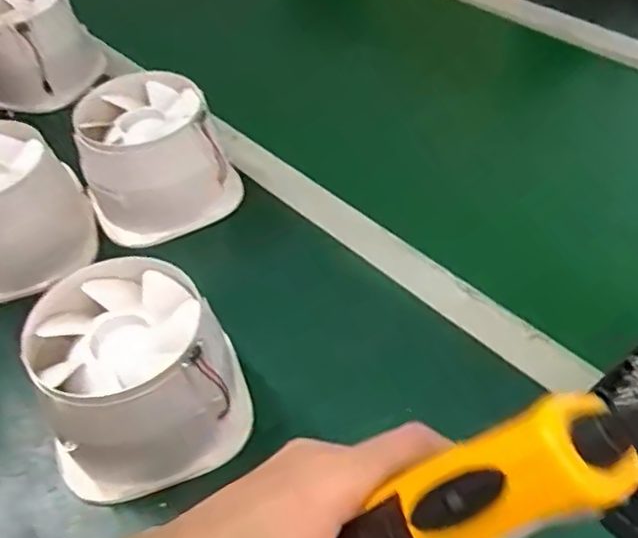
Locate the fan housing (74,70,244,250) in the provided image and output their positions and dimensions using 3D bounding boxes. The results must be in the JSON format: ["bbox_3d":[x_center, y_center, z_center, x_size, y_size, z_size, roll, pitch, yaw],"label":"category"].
[{"bbox_3d":[-0.145,-0.104,0.621,0.125,0.107,0.124,-13,47,-7],"label":"fan housing"}]

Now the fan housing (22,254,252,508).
[{"bbox_3d":[-0.130,0.071,0.448,0.119,0.095,0.119,-28,51,-20],"label":"fan housing"}]

